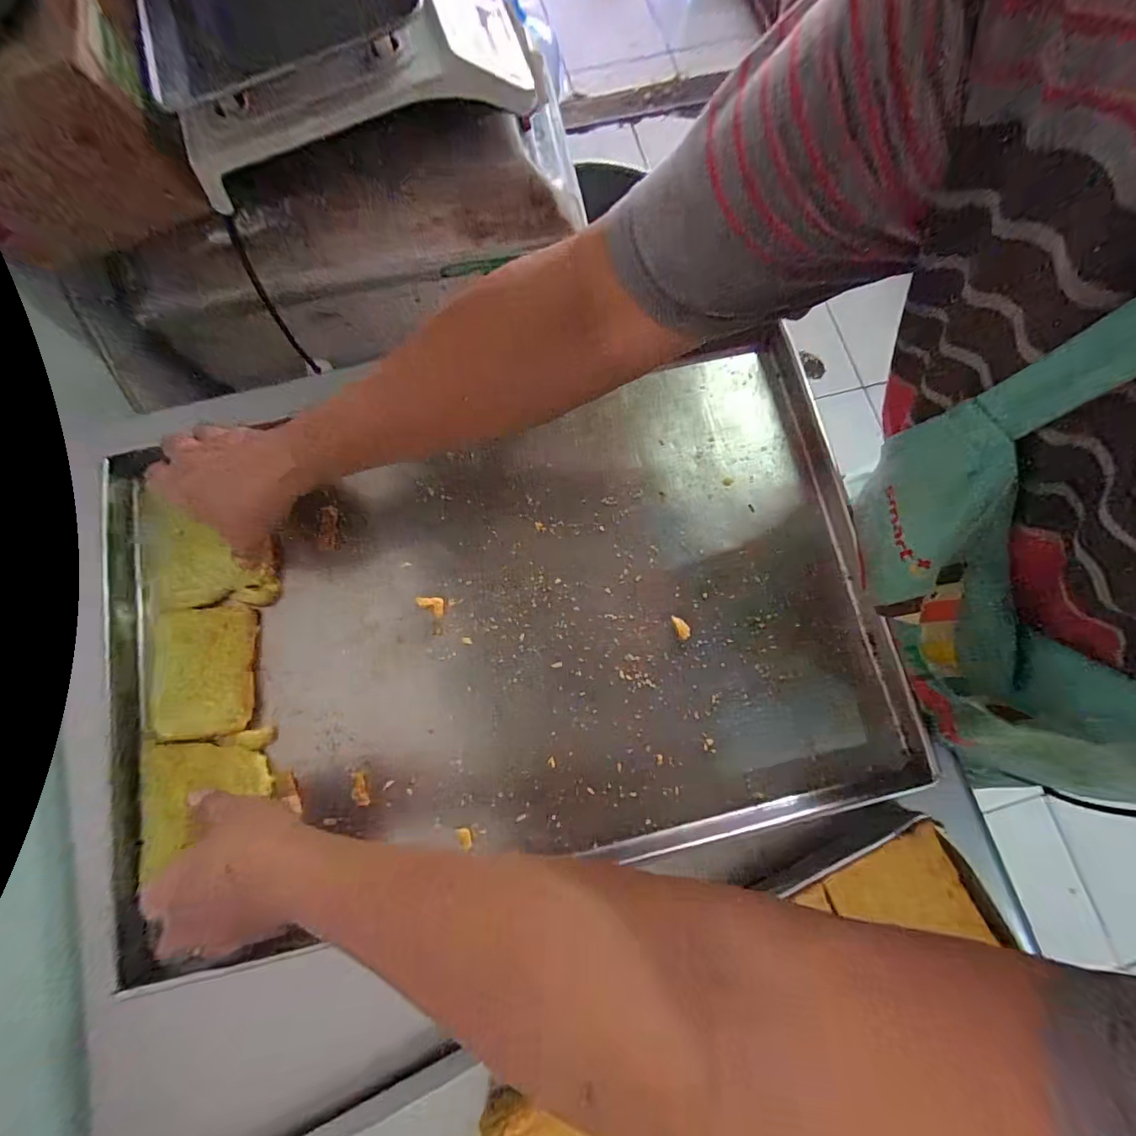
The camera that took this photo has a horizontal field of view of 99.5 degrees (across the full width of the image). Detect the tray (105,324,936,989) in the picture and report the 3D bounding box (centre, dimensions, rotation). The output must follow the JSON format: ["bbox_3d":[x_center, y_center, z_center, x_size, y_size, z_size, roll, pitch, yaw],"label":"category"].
[{"bbox_3d":[-0.056,0.028,0.400,0.609,0.023,0.396,-9,79,-3],"label":"tray"}]

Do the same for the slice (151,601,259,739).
[{"bbox_3d":[-0.292,0.081,0.384,0.074,0.019,0.100,-5,78,-2],"label":"slice"}]

